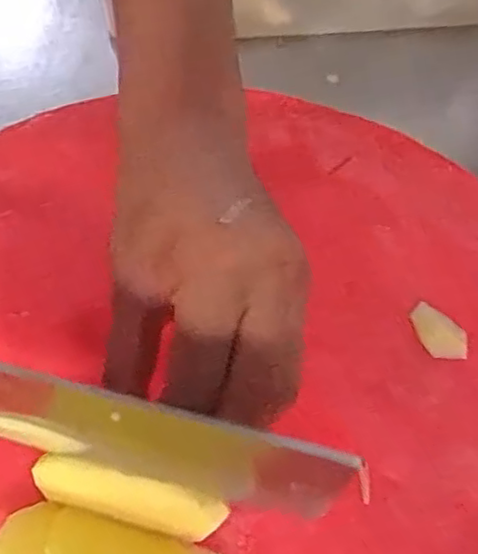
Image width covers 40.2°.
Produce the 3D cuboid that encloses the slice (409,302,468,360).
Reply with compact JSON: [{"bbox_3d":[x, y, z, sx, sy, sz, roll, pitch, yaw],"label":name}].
[{"bbox_3d":[0.107,0.031,0.355,0.019,0.008,0.036,-38,69,-21],"label":"slice"}]

